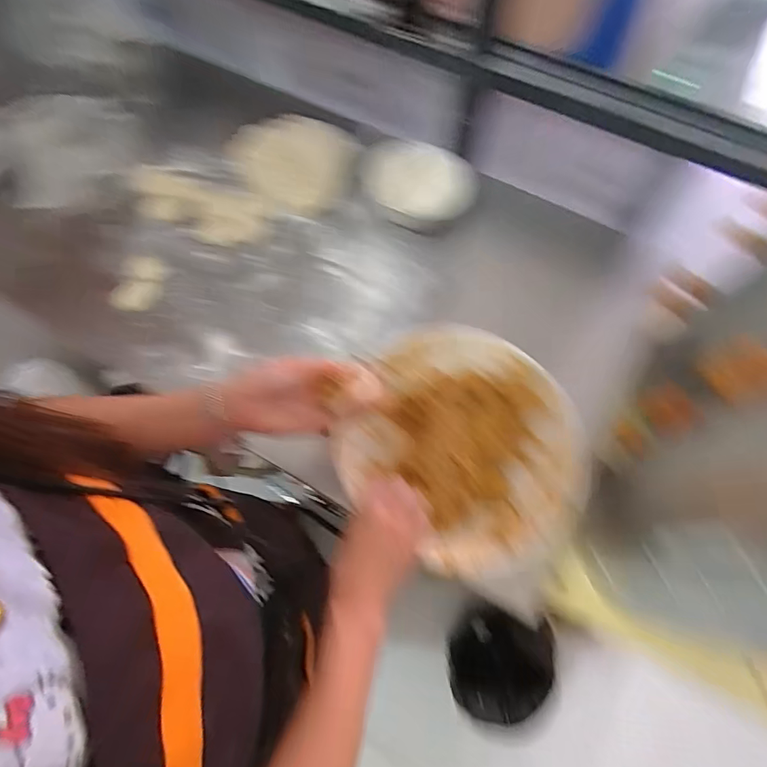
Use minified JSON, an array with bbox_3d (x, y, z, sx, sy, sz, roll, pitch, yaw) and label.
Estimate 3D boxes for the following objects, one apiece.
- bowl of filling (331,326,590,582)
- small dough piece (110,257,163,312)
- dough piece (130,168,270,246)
[{"bbox_3d":[0.090,0.072,0.524,0.281,0.070,0.250,40,75,13],"label":"bowl of filling"},{"bbox_3d":[-0.371,-0.152,0.684,0.066,0.012,0.090,20,72,7],"label":"small dough piece"},{"bbox_3d":[-0.310,-0.288,0.739,0.248,0.022,0.102,17,71,6],"label":"dough piece"}]

